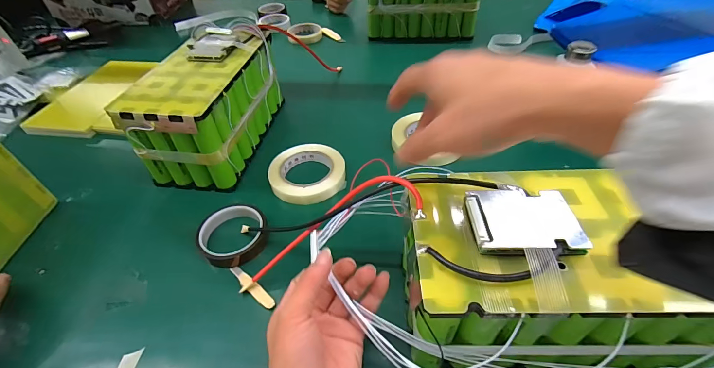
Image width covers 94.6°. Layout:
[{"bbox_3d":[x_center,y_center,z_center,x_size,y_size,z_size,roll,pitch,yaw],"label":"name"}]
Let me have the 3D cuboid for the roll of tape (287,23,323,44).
[{"bbox_3d":[-0.146,-0.424,0.922,0.095,0.021,0.095,-7,47,-4],"label":"roll of tape"}]

